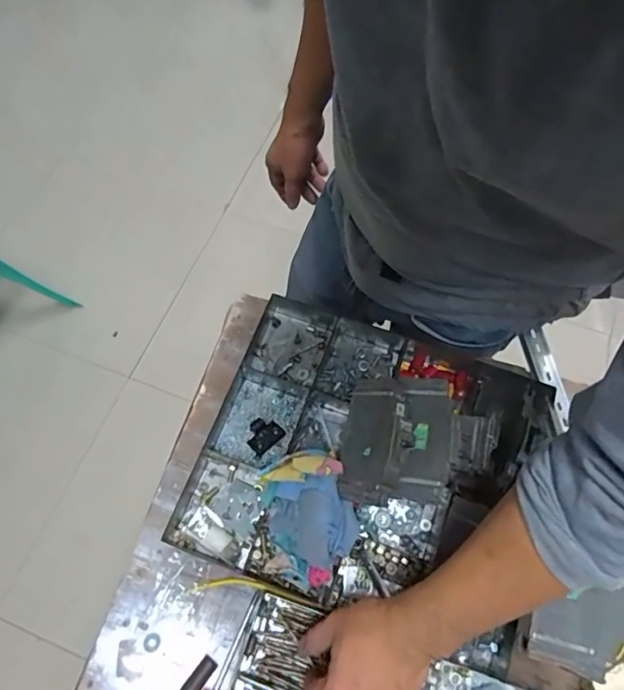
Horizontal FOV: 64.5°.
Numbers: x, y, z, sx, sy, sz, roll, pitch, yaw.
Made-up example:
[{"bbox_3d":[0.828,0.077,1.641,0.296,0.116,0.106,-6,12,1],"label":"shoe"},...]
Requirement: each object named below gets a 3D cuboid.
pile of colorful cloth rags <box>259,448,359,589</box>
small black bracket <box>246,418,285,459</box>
[{"bbox_3d":[-0.001,0.179,0.510,0.098,0.072,0.126,-5,65,-4],"label":"pile of colorful cloth rags"},{"bbox_3d":[-0.058,0.106,0.588,0.042,0.018,0.034,-40,72,-17],"label":"small black bracket"}]

